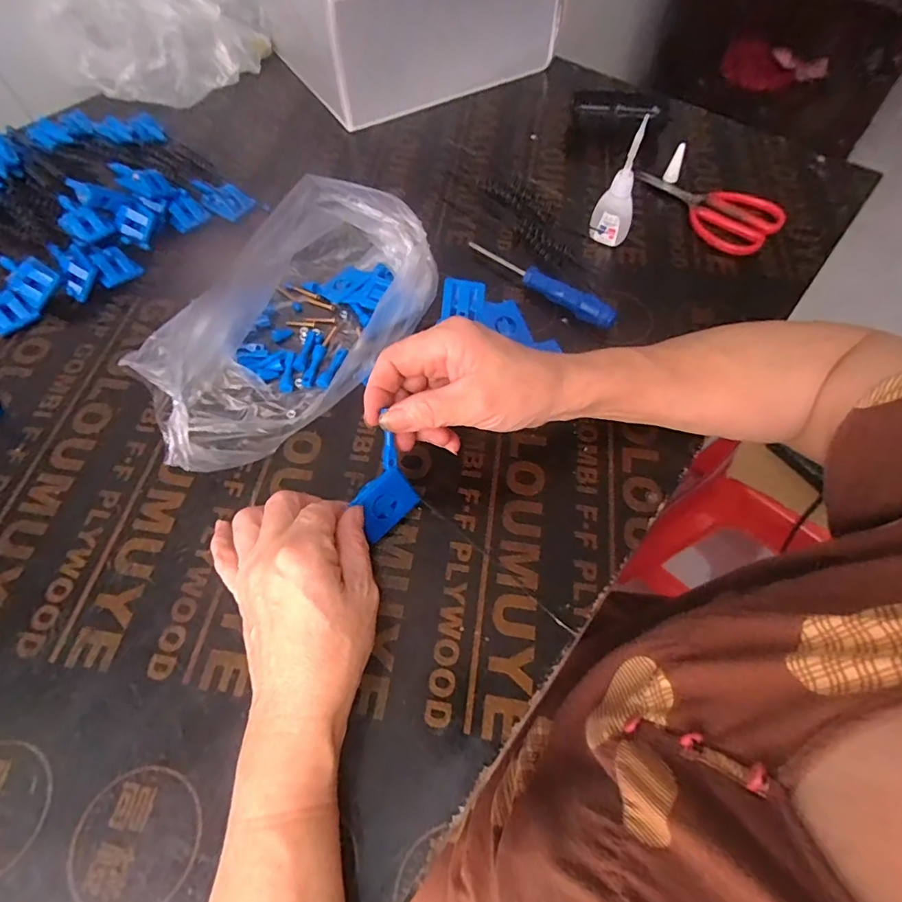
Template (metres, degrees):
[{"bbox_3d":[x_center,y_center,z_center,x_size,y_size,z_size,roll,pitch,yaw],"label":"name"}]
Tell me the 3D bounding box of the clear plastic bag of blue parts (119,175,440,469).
[{"bbox_3d":[-0.126,-0.104,0.368,0.131,0.081,0.244,35,67,17],"label":"clear plastic bag of blue parts"}]

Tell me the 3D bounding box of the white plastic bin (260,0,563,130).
[{"bbox_3d":[-0.051,-0.534,0.577,0.280,0.129,0.232,-28,65,-15],"label":"white plastic bin"}]

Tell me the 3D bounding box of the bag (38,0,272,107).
[{"bbox_3d":[-0.343,-0.501,0.564,0.237,0.121,0.134,-12,62,-6],"label":"bag"}]

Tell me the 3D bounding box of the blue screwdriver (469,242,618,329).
[{"bbox_3d":[0.077,-0.148,0.430,0.149,0.021,0.015,35,67,18],"label":"blue screwdriver"}]

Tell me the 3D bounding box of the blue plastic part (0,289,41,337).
[{"bbox_3d":[-0.389,-0.127,0.418,0.062,0.020,0.032,35,67,17],"label":"blue plastic part"}]

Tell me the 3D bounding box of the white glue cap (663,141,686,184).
[{"bbox_3d":[0.230,-0.294,0.495,0.014,0.032,0.014,23,64,12],"label":"white glue cap"}]

